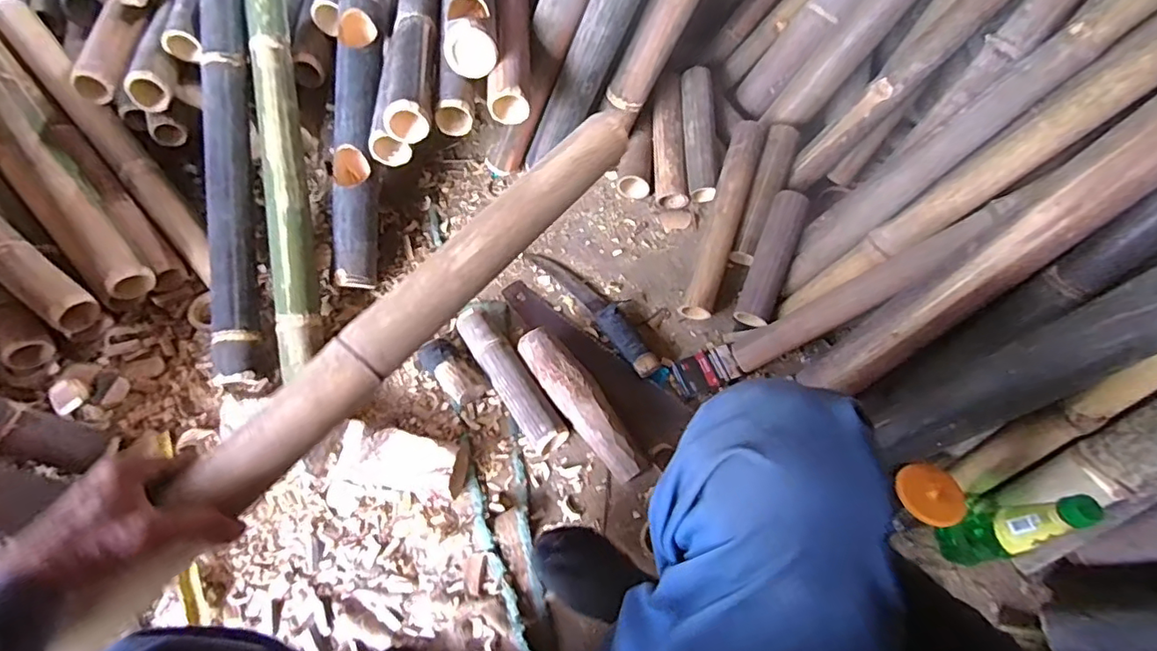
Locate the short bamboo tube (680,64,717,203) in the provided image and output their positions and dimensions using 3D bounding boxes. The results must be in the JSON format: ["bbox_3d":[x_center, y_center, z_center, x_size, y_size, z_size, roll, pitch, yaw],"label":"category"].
[{"bbox_3d":[0.224,-0.351,1.029,0.055,0.053,0.243,-1,82,-5],"label":"short bamboo tube"}]

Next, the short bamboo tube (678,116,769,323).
[{"bbox_3d":[0.250,-0.186,0.954,0.061,0.055,0.375,17,76,6],"label":"short bamboo tube"}]

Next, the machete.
[{"bbox_3d":[0.026,-0.038,0.913,0.051,0.042,0.298,-33,67,-21],"label":"machete"}]

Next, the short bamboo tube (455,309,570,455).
[{"bbox_3d":[-0.104,0.078,0.833,0.053,0.059,0.251,-30,66,-19],"label":"short bamboo tube"}]

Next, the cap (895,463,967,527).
[{"bbox_3d":[0.442,0.209,0.696,0.080,0.012,0.075,2,60,-3],"label":"cap"}]

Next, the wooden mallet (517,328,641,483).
[{"bbox_3d":[0.005,0.112,0.811,0.066,0.067,0.251,-34,67,-21],"label":"wooden mallet"}]

